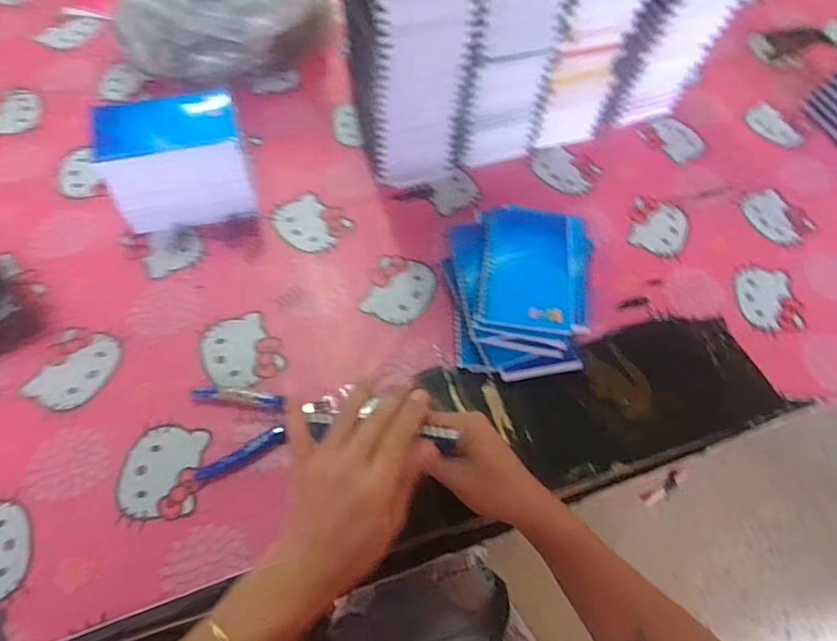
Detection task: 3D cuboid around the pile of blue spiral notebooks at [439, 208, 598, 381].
[{"bbox_3d":[0.095,-0.031,0.515,0.132,0.071,0.155,7,61,0],"label":"pile of blue spiral notebooks"}]

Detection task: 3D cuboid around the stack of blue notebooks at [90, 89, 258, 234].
[{"bbox_3d":[-0.245,-0.161,0.538,0.131,0.112,0.075,-11,62,-10],"label":"stack of blue notebooks"}]

